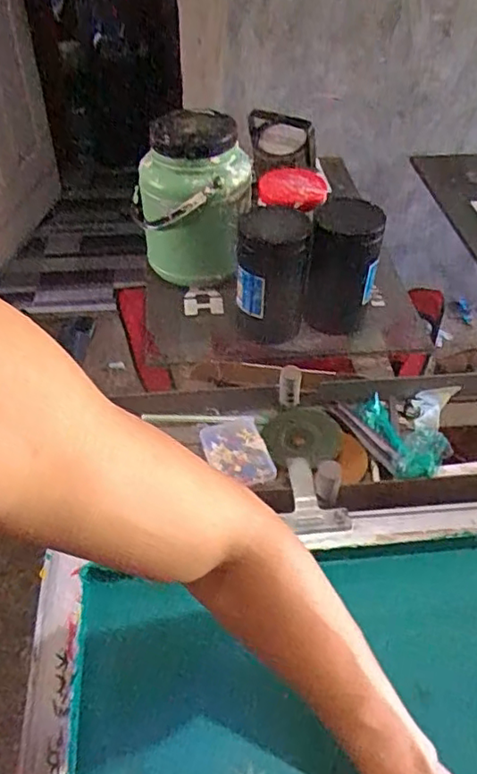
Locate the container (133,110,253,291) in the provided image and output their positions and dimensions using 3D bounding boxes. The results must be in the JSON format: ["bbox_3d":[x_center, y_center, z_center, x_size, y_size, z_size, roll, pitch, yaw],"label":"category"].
[{"bbox_3d":[-0.070,-0.267,0.900,0.164,0.204,0.163,-1,43,0],"label":"container"}]

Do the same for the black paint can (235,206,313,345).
[{"bbox_3d":[0.043,-0.139,0.838,0.096,0.188,0.084,3,43,4],"label":"black paint can"}]

